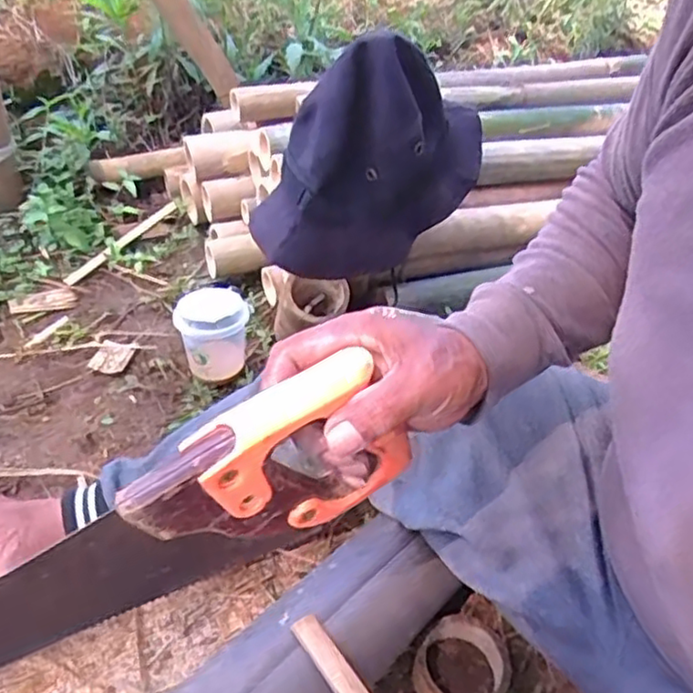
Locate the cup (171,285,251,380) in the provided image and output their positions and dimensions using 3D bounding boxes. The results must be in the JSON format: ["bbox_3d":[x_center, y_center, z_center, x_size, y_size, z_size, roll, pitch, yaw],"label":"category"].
[{"bbox_3d":[-0.163,-0.012,0.840,0.088,0.109,0.082,-12,44,-16],"label":"cup"}]

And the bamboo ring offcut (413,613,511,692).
[{"bbox_3d":[0.100,0.287,0.595,0.077,0.033,0.085,22,46,20],"label":"bamboo ring offcut"}]

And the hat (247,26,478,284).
[{"bbox_3d":[0.035,-0.206,0.724,0.278,0.214,0.112,-24,50,-26],"label":"hat"}]

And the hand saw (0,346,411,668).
[{"bbox_3d":[-0.165,0.138,0.331,0.409,0.103,0.025,-28,50,-15],"label":"hand saw"}]

